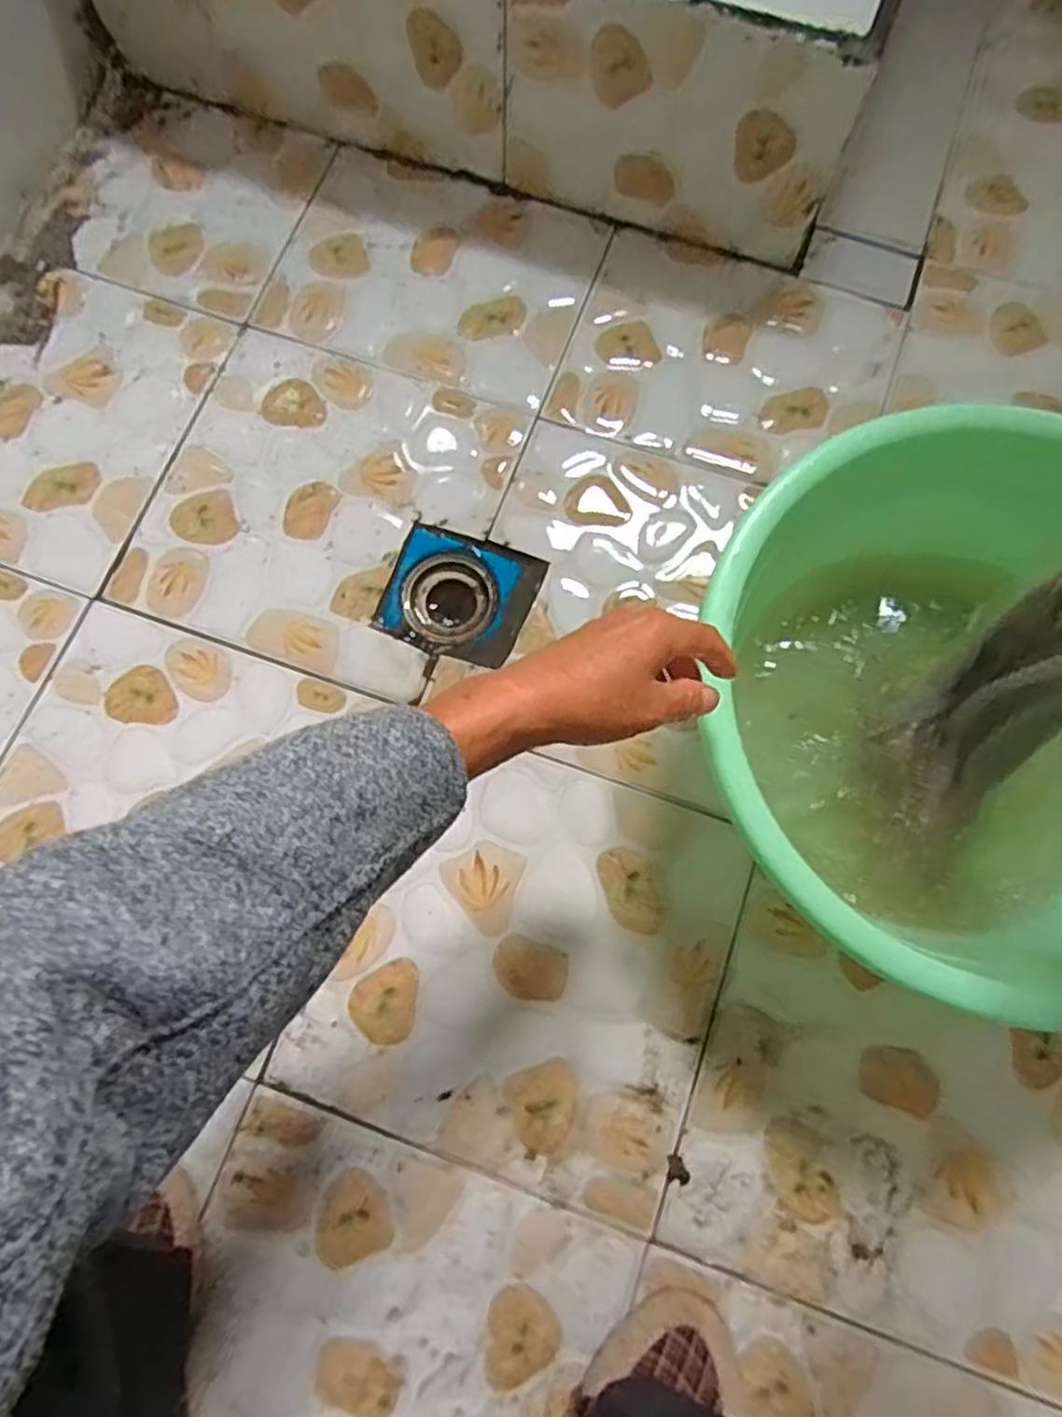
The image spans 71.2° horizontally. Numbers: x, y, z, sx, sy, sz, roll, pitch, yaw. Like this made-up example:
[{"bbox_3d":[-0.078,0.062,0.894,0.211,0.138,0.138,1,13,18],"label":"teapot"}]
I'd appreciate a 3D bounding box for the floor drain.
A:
[{"bbox_3d":[-0.064,-0.095,0.675,0.128,0.042,0.113,19,76,5],"label":"floor drain"}]

